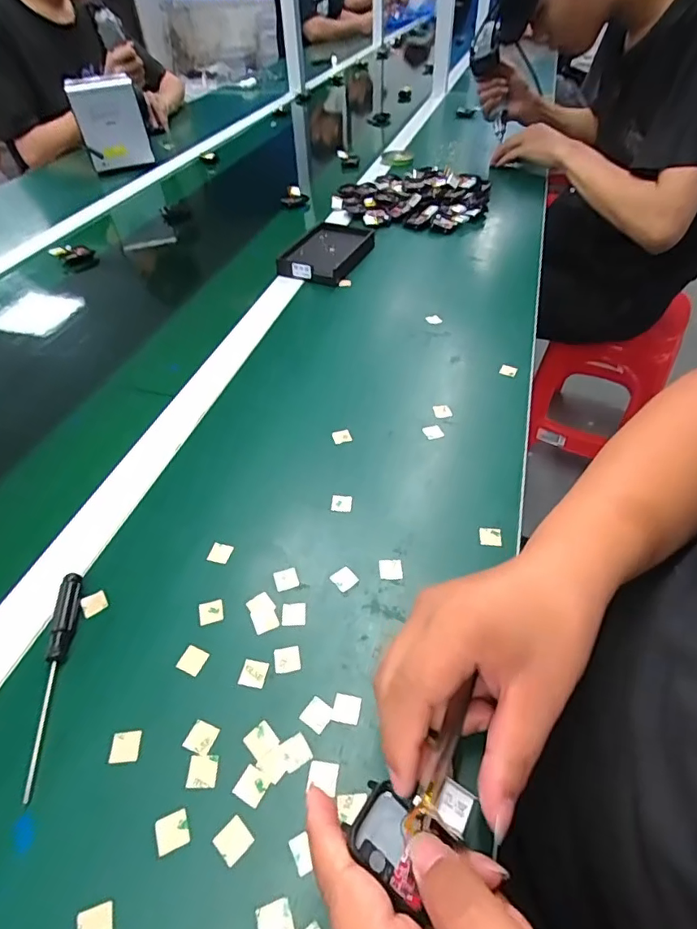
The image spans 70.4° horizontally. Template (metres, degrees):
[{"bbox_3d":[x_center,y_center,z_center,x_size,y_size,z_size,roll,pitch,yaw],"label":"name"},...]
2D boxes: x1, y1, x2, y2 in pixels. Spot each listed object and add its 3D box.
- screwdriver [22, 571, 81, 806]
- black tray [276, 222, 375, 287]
[{"bbox_3d":[-0.181,0.127,0.303,0.012,0.010,0.132,-7,47,-7],"label":"screwdriver"},{"bbox_3d":[-0.032,-0.301,0.695,0.100,0.020,0.147,14,48,12],"label":"black tray"}]

